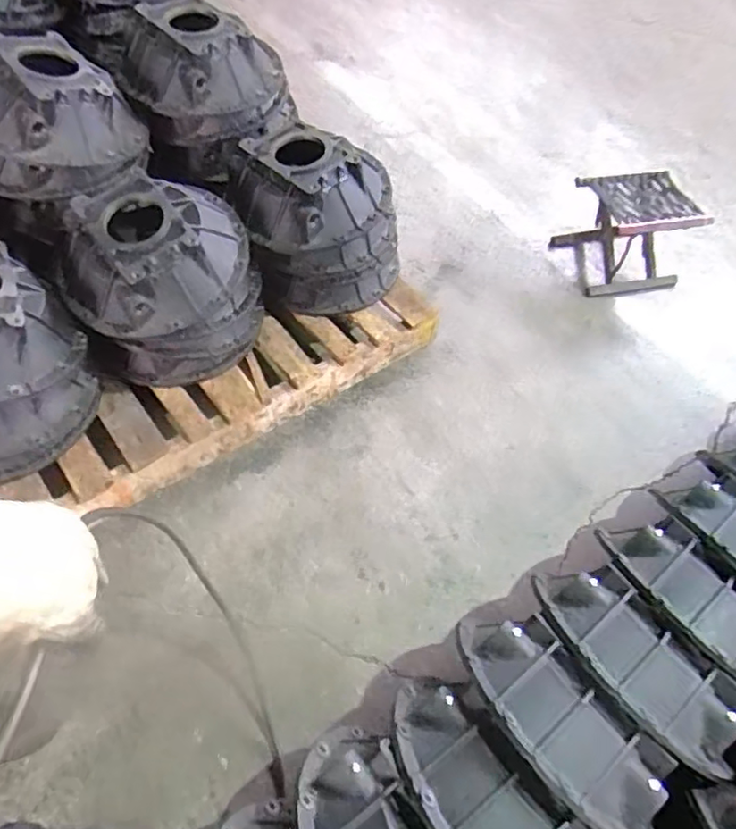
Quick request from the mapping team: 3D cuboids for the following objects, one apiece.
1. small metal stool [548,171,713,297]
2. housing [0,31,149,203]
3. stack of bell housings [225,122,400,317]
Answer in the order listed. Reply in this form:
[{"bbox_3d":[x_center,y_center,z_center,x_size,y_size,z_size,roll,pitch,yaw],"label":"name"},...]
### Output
[{"bbox_3d":[0.749,-0.531,1.754,0.305,0.241,0.267,-6,56,-8],"label":"small metal stool"},{"bbox_3d":[-0.683,-0.634,1.288,0.377,0.198,0.306,-13,57,-12],"label":"housing"},{"bbox_3d":[-0.112,-0.463,1.436,0.376,0.316,0.315,-20,59,-17],"label":"stack of bell housings"}]

